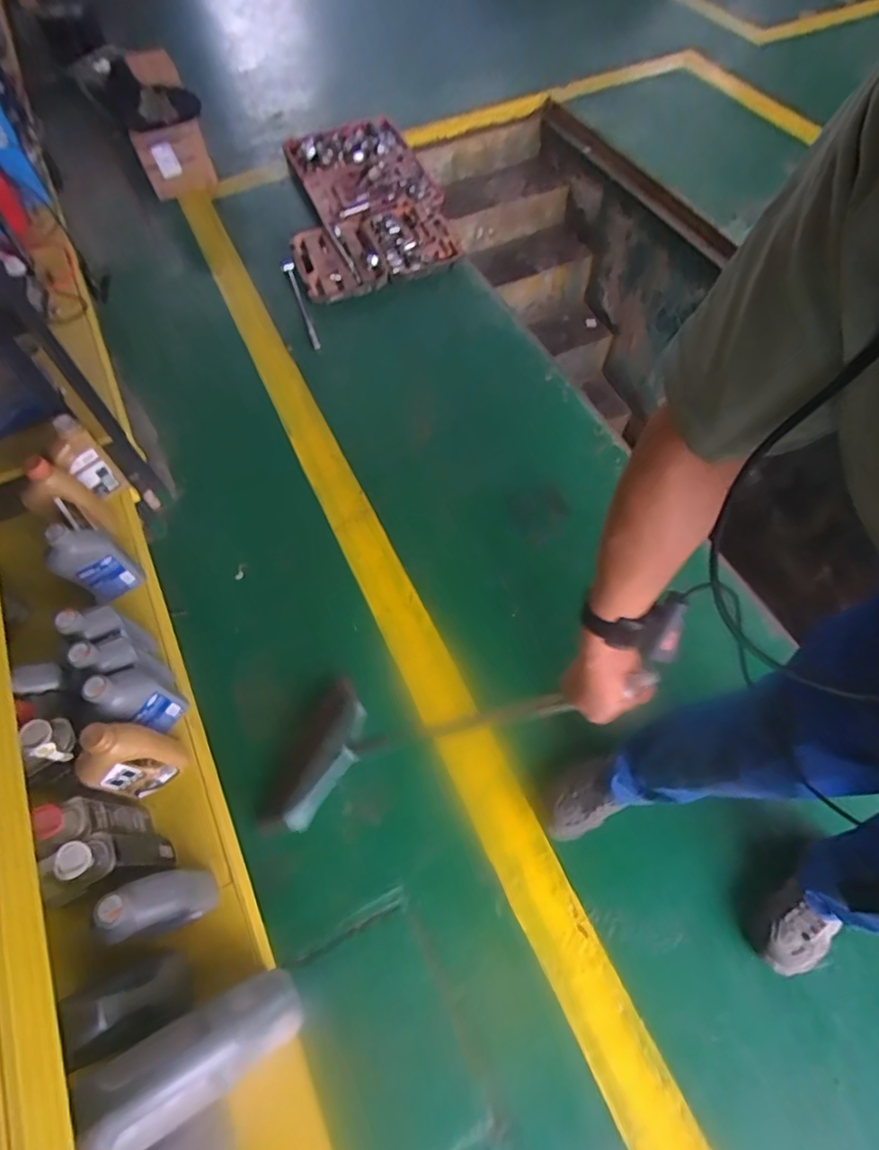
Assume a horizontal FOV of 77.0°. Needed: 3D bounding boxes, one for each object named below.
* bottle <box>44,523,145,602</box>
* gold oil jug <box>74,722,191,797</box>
[{"bbox_3d":[-0.661,-0.020,1.064,0.108,0.190,0.057,-40,67,-17],"label":"bottle"},{"bbox_3d":[-0.496,0.294,0.880,0.102,0.206,0.065,-39,67,-16],"label":"gold oil jug"}]

